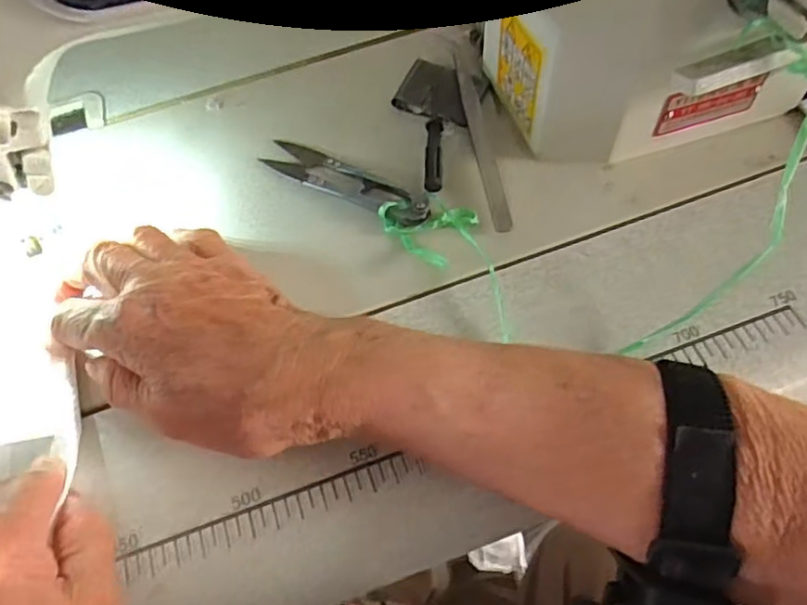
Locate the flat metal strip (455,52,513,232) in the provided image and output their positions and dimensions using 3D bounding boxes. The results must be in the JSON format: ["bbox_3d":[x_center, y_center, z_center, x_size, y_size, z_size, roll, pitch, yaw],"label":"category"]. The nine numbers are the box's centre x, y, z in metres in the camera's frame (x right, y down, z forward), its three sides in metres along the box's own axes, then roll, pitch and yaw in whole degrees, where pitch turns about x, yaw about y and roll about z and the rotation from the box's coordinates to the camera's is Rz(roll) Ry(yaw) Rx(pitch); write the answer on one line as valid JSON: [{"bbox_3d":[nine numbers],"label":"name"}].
[{"bbox_3d":[0.041,-0.089,0.337,0.010,0.007,0.119,-8,60,-1],"label":"flat metal strip"}]

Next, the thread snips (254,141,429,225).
[{"bbox_3d":[-0.031,-0.063,0.328,0.096,0.009,0.022,27,66,17],"label":"thread snips"}]

